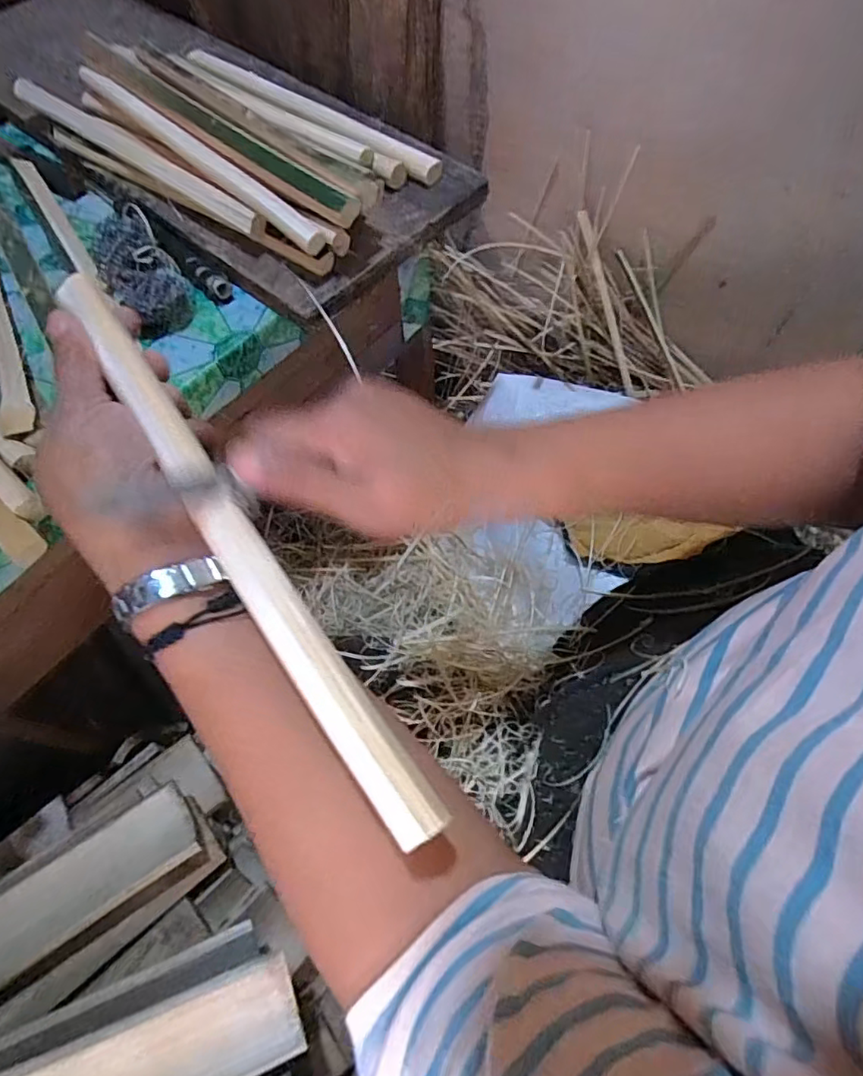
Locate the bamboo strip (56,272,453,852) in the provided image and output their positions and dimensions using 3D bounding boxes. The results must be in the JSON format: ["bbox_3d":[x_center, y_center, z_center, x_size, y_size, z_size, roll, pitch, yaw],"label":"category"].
[{"bbox_3d":[-0.089,-0.011,0.243,0.018,0.008,0.294,-33,74,-14],"label":"bamboo strip"}]

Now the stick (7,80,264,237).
[{"bbox_3d":[-0.247,-0.320,0.477,0.311,0.017,0.022,36,70,18],"label":"stick"}]

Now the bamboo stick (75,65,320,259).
[{"bbox_3d":[-0.183,-0.302,0.449,0.019,0.019,0.292,-42,70,-17],"label":"bamboo stick"}]

